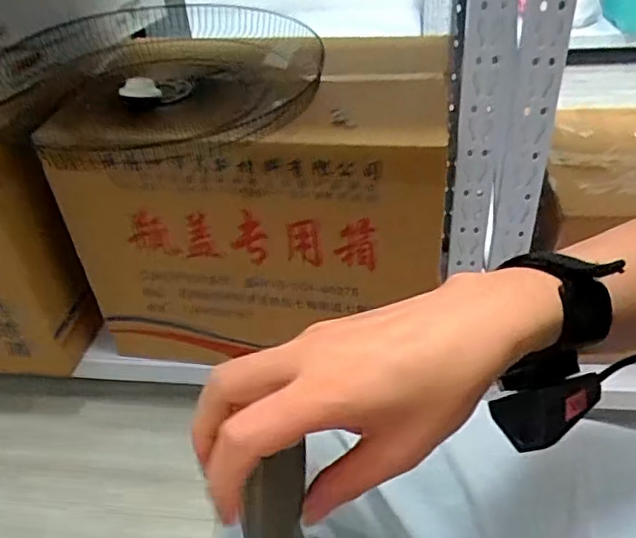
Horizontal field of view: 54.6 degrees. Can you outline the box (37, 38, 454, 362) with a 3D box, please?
[{"bbox_3d":[-0.086,-0.128,1.131,0.613,0.467,0.438,1,36,10],"label":"box"}]

